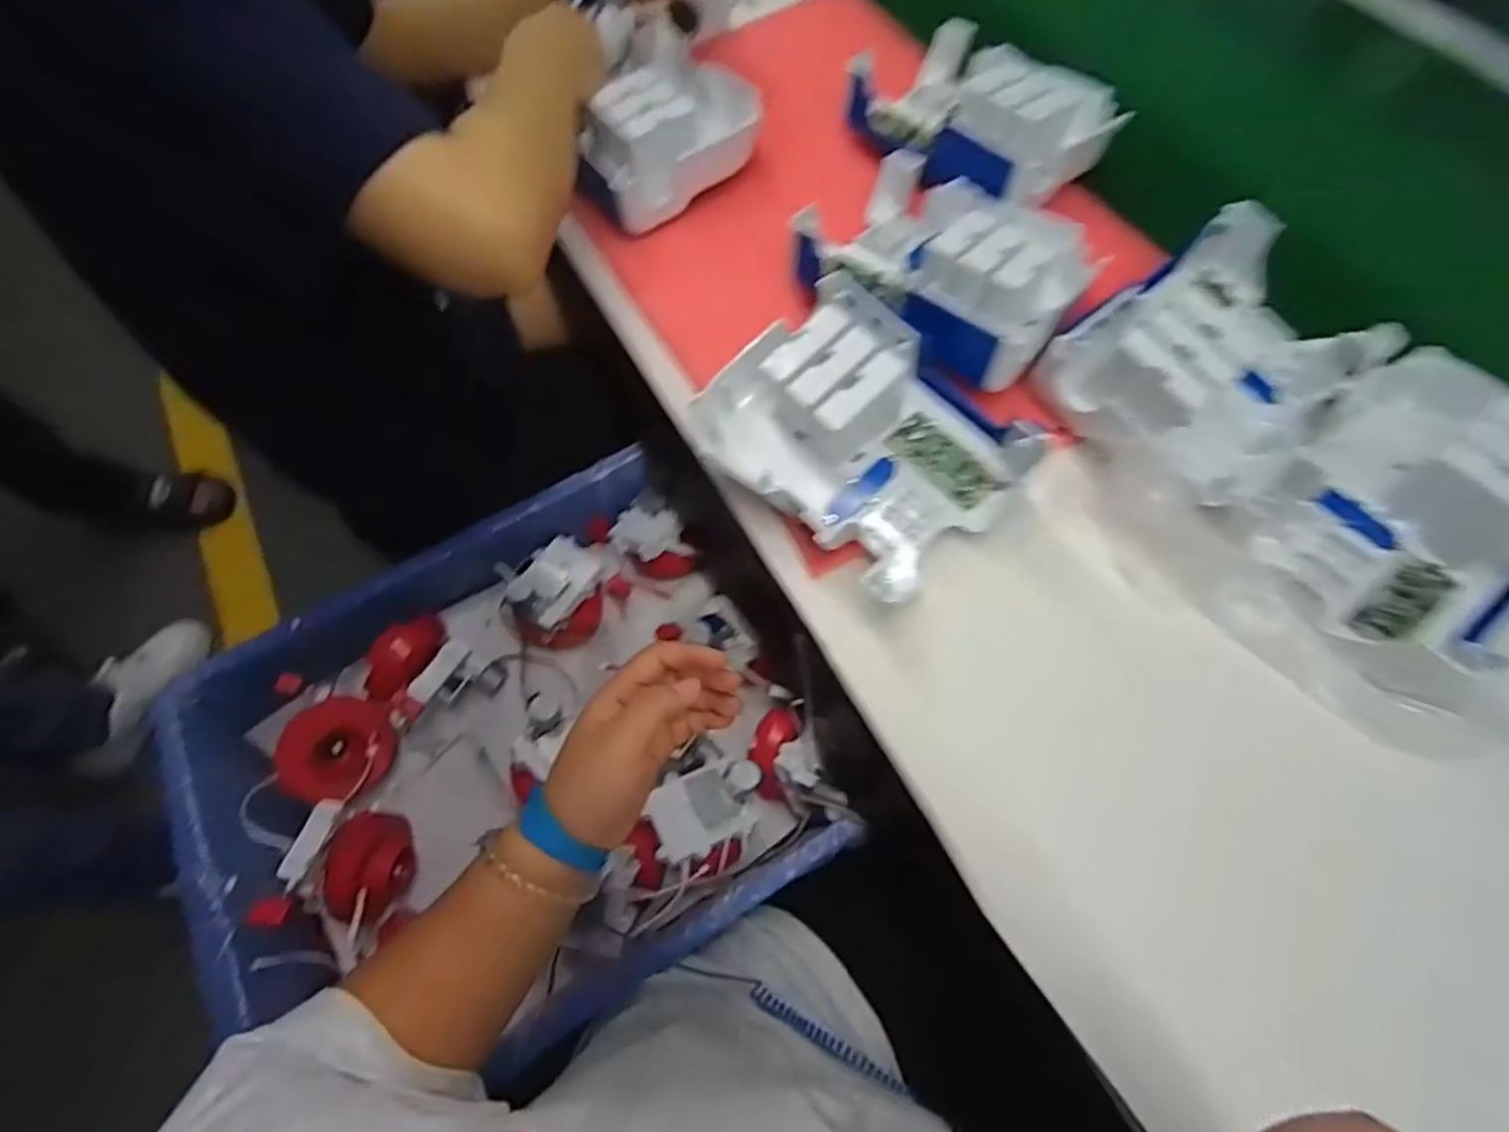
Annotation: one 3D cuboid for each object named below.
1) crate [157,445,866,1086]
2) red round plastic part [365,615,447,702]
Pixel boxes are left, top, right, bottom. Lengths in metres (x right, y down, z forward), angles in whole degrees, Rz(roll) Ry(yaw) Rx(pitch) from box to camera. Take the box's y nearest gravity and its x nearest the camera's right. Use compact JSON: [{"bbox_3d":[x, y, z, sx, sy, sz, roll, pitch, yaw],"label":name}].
[{"bbox_3d":[-0.215,0.172,0.600,0.472,0.103,0.410,-29,68,-10],"label":"crate"},{"bbox_3d":[-0.315,0.082,0.616,0.039,0.041,0.084,28,70,14],"label":"red round plastic part"}]

